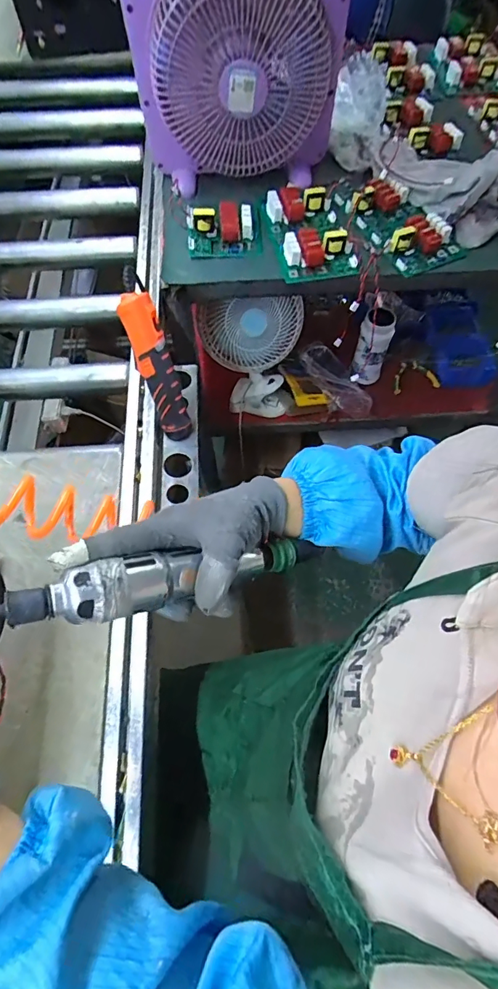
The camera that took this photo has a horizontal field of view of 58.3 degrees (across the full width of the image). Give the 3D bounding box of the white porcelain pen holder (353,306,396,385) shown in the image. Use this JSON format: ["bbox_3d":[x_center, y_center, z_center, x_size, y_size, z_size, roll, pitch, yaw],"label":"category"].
[{"bbox_3d":[0.293,-0.354,1.061,0.073,0.193,0.065,15,65,7],"label":"white porcelain pen holder"}]

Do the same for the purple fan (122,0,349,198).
[{"bbox_3d":[-0.016,-0.652,0.647,0.309,0.329,0.134,4,64,2],"label":"purple fan"}]

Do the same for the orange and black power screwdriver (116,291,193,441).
[{"bbox_3d":[-0.127,-0.171,0.606,0.044,0.201,0.054,-24,37,-11],"label":"orange and black power screwdriver"}]

